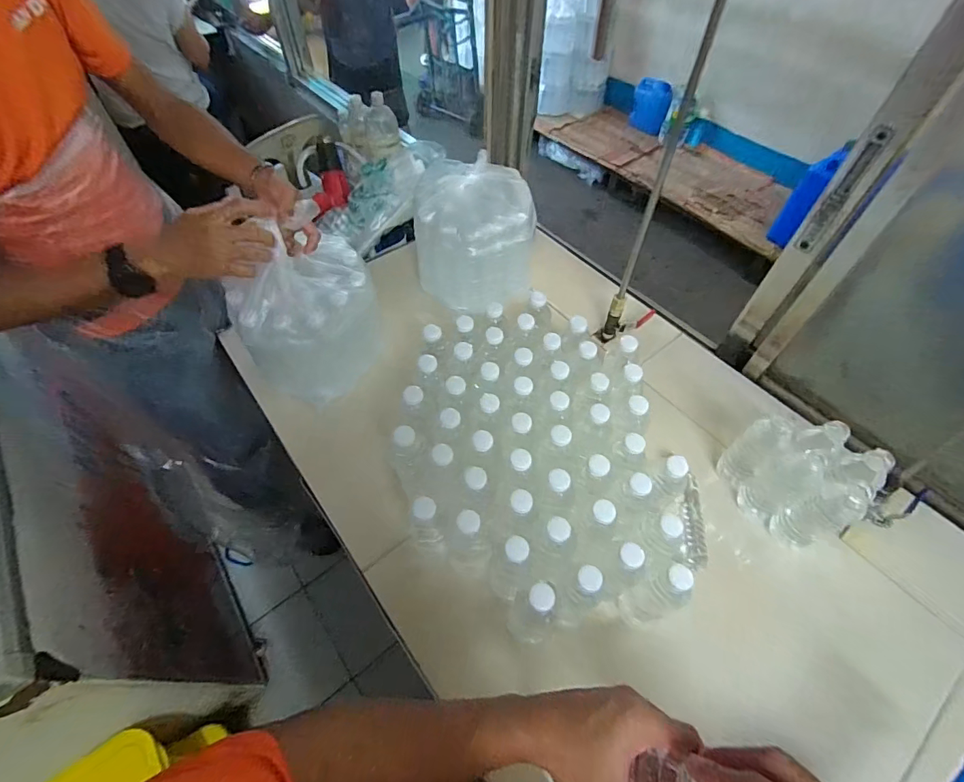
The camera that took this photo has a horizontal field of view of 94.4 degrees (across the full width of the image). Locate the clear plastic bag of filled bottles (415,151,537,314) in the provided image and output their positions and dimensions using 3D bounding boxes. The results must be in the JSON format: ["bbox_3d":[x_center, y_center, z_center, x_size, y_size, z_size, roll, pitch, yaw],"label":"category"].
[{"bbox_3d":[-0.016,-0.326,0.930,0.236,0.198,0.219,-3,55,-2],"label":"clear plastic bag of filled bottles"}]

